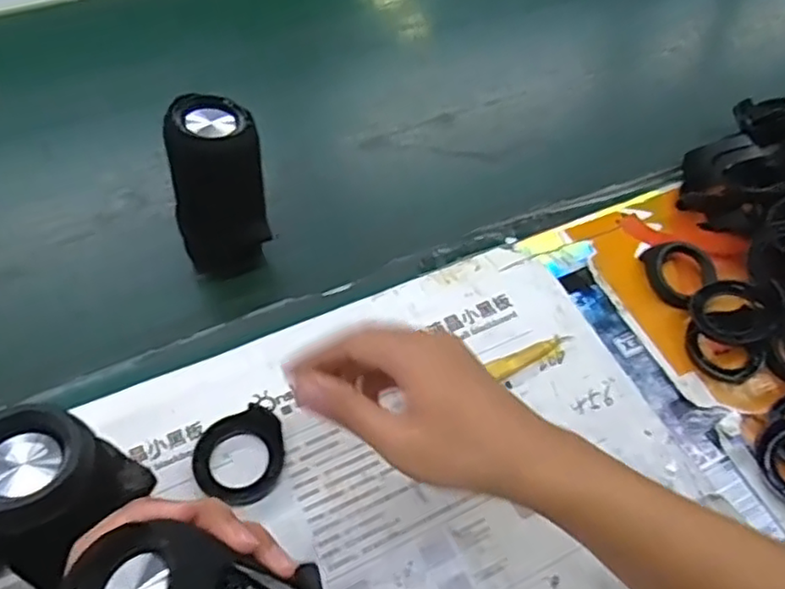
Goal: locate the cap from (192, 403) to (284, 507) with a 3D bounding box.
[{"bbox_3d":[-0.107,0.111,0.459,0.060,0.020,0.063,2,56,-3],"label":"cap"}]

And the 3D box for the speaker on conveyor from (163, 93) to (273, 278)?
[{"bbox_3d":[-0.137,-0.086,0.516,0.068,0.130,0.052,-16,58,-14],"label":"speaker on conveyor"}]

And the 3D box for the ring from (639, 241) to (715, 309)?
[{"bbox_3d":[0.244,-0.023,0.573,0.056,0.023,0.059,2,56,-3],"label":"ring"}]

